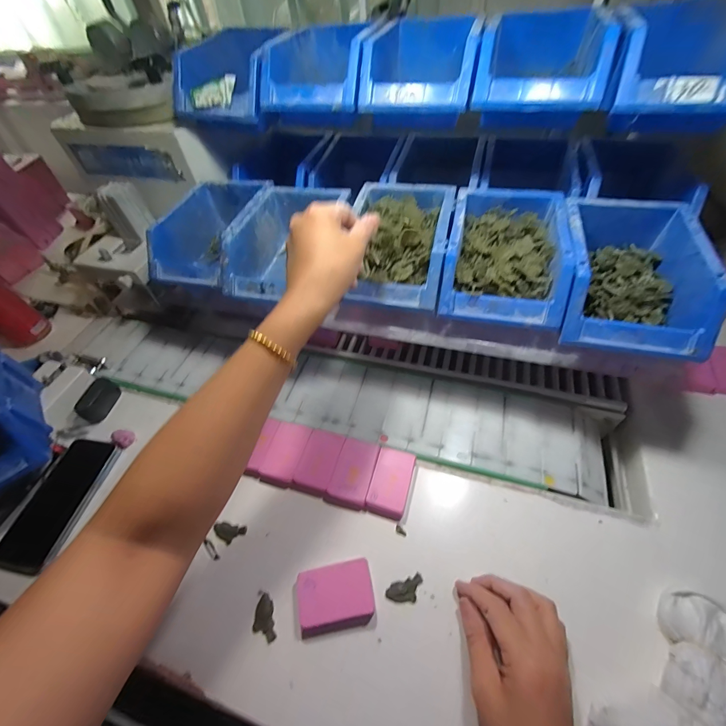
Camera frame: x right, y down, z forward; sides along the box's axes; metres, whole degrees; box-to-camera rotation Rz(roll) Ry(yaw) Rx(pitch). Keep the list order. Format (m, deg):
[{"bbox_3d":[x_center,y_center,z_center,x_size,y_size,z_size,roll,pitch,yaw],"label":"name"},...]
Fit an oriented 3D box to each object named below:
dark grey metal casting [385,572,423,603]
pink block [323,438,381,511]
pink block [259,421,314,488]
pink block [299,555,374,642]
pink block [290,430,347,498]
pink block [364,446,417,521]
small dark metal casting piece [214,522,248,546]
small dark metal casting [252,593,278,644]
[{"bbox_3d":[0.042,0.222,0.326,0.038,0.006,0.020,-18,54,-8],"label":"dark grey metal casting"},{"bbox_3d":[-0.010,0.128,0.393,0.046,0.015,0.076,12,55,14],"label":"pink block"},{"bbox_3d":[-0.093,0.112,0.412,0.043,0.016,0.075,11,55,13],"label":"pink block"},{"bbox_3d":[-0.026,0.226,0.323,0.070,0.018,0.052,-10,53,-2],"label":"pink block"},{"bbox_3d":[-0.052,0.119,0.403,0.043,0.013,0.073,13,56,14],"label":"pink block"},{"bbox_3d":[0.033,0.136,0.384,0.043,0.017,0.072,13,56,14],"label":"pink block"},{"bbox_3d":[-0.147,0.188,0.369,0.033,0.007,0.020,4,54,8],"label":"small dark metal casting piece"},{"bbox_3d":[-0.097,0.247,0.323,0.020,0.009,0.038,-15,53,-6],"label":"small dark metal casting"}]

